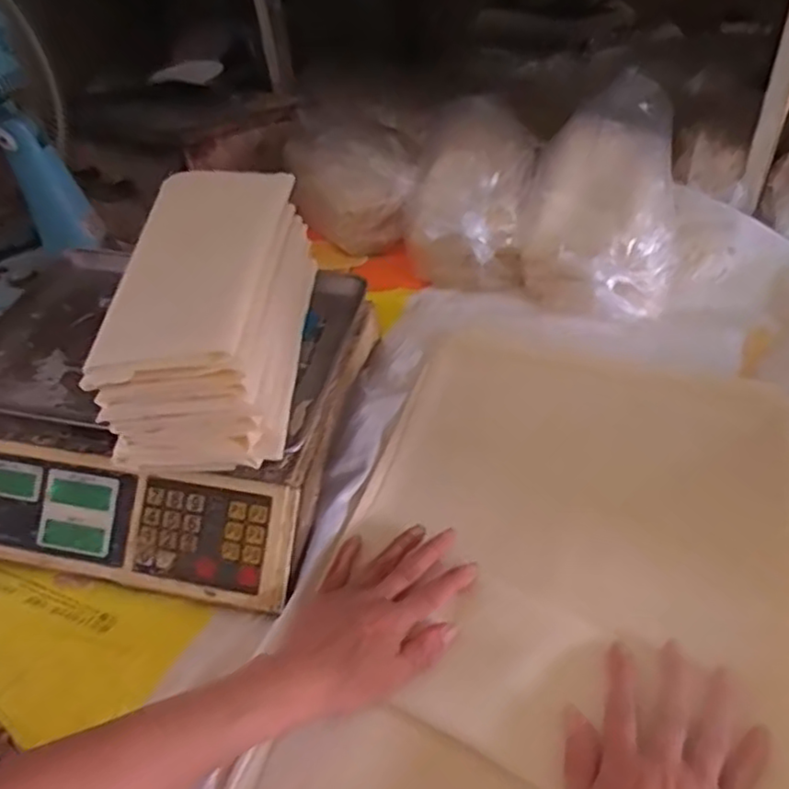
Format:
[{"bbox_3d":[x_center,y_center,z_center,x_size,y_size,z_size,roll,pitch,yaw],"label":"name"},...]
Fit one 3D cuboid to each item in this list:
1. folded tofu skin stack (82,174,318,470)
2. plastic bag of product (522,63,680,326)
[{"bbox_3d":[-0.144,-0.075,0.540,0.119,0.115,0.245,-3,43,5],"label":"folded tofu skin stack"},{"bbox_3d":[0.229,-0.228,0.758,0.148,0.140,0.275,5,45,13],"label":"plastic bag of product"}]

